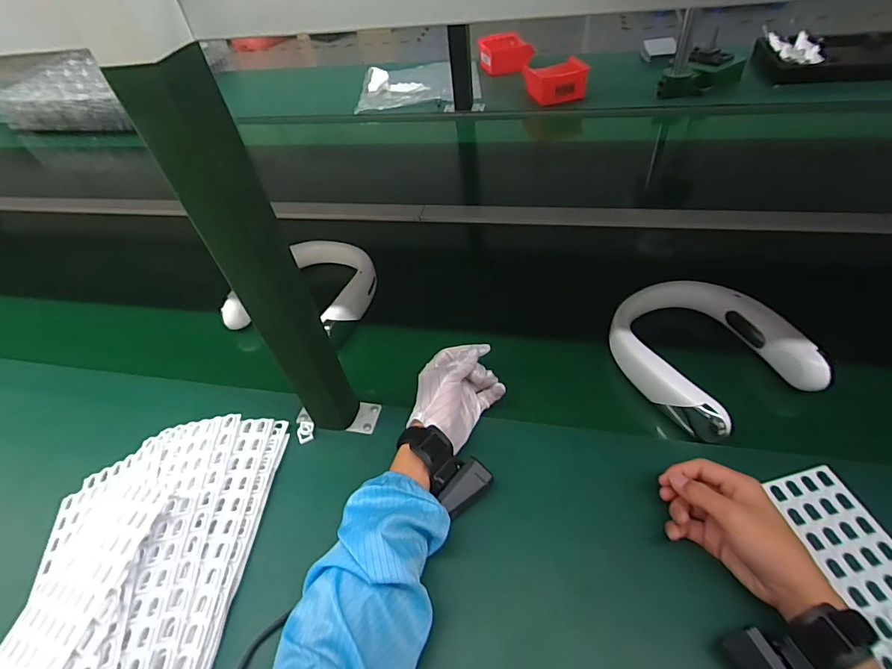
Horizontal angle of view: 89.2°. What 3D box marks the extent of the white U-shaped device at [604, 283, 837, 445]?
[{"bbox_3d":[0.308,0.011,0.554,0.178,0.055,0.214,-20,49,-11],"label":"white U-shaped device"}]

